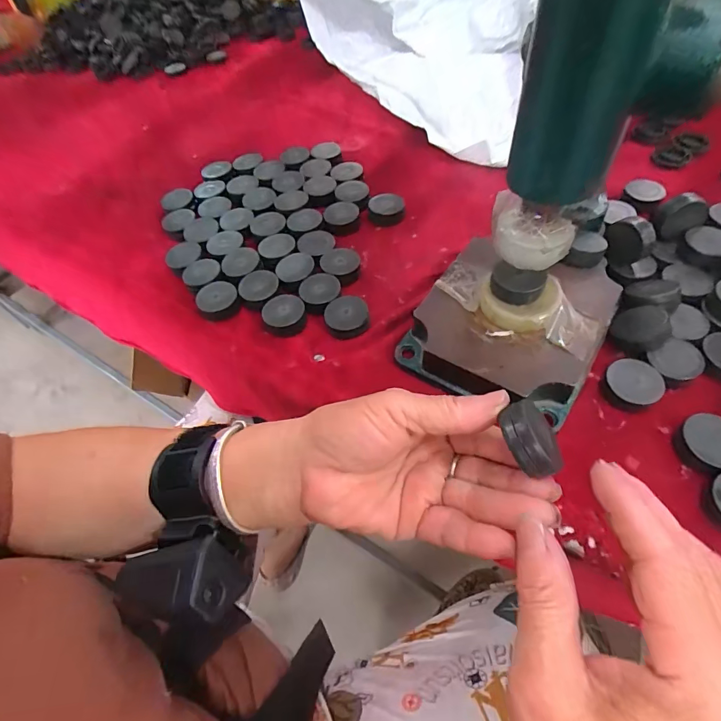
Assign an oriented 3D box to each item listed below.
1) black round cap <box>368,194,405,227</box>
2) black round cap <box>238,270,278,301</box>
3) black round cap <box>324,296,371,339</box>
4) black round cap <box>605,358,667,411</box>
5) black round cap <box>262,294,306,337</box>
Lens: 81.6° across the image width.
[{"bbox_3d":[0.024,-0.140,0.386,0.032,0.011,0.032,-8,56,0],"label":"black round cap"},{"bbox_3d":[-0.083,-0.063,0.341,0.031,0.004,0.031,-2,56,3],"label":"black round cap"},{"bbox_3d":[-0.011,-0.033,0.318,0.032,0.012,0.034,-2,56,3],"label":"black round cap"},{"bbox_3d":[0.174,0.015,0.267,0.031,0.013,0.030,-2,56,3],"label":"black round cap"},{"bbox_3d":[-0.060,-0.036,0.325,0.033,0.004,0.036,-12,56,-3],"label":"black round cap"}]

